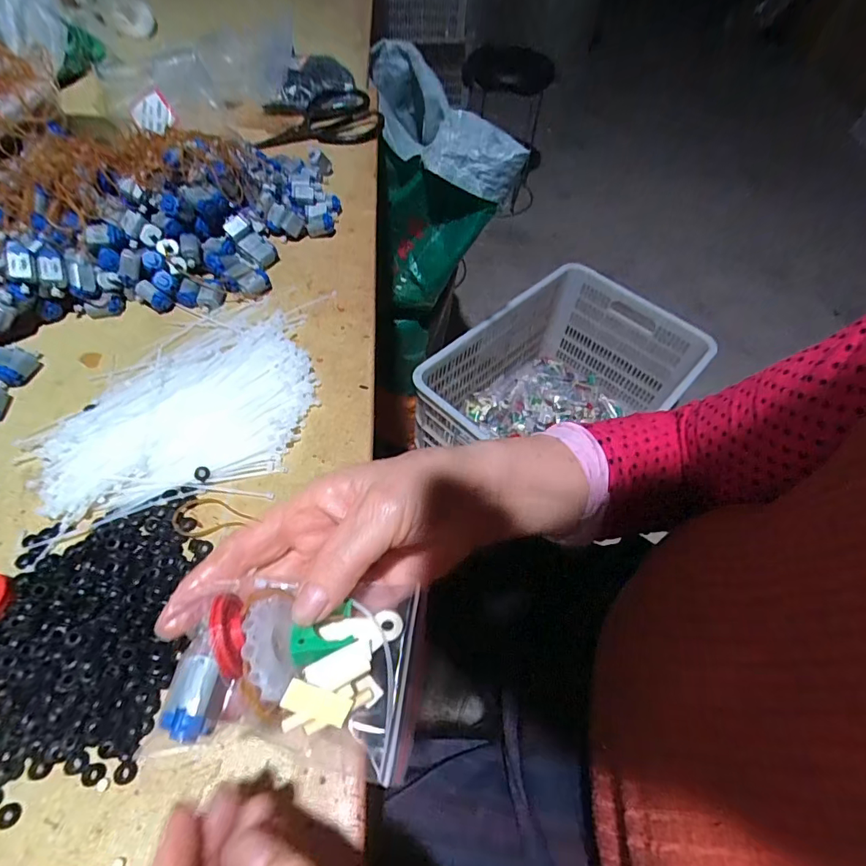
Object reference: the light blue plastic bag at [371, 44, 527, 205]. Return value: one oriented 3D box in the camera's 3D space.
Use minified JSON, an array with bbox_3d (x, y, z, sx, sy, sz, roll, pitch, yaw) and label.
[{"bbox_3d":[-0.025,-0.521,0.804,0.134,0.107,0.441,-19,59,-17],"label":"light blue plastic bag"}]

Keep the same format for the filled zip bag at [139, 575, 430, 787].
[{"bbox_3d":[-0.048,0.098,0.203,0.103,0.025,0.071,25,60,-23],"label":"filled zip bag"}]

